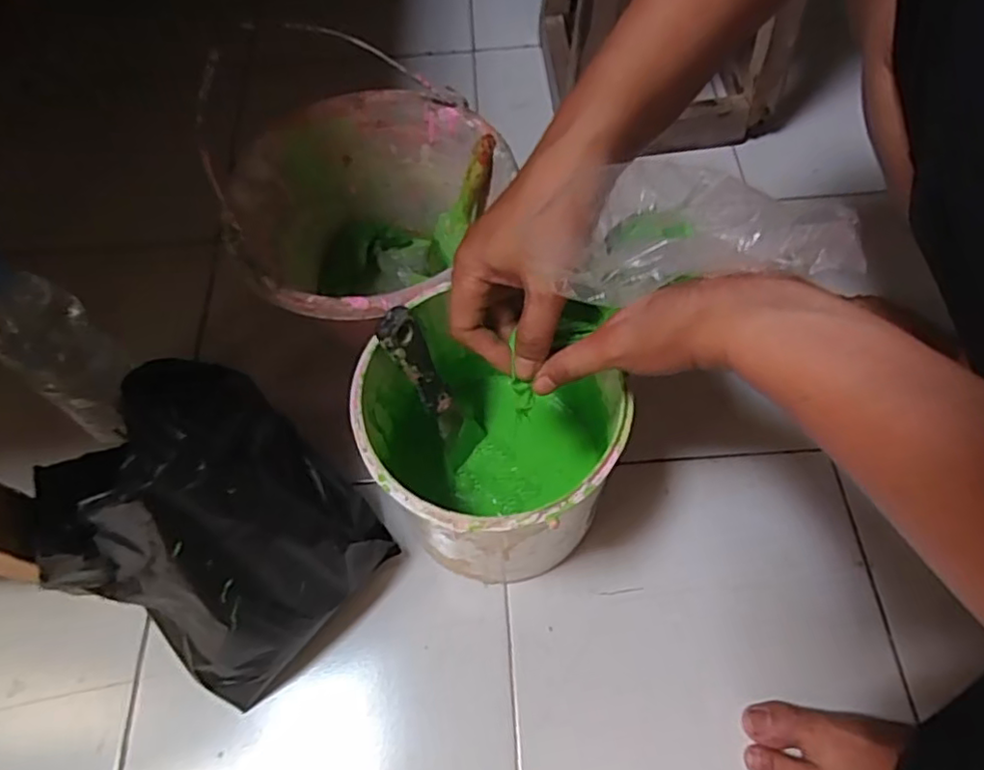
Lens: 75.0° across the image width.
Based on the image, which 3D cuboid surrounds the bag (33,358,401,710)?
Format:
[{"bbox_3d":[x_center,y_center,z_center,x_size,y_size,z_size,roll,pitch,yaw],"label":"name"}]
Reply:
[{"bbox_3d":[-0.202,0.097,0.464,0.196,0.199,0.173,39,71,21],"label":"bag"}]

